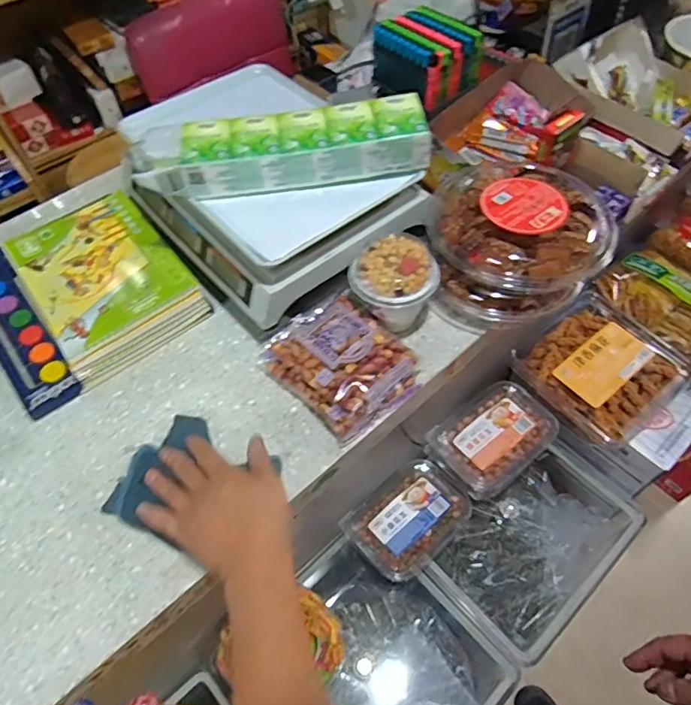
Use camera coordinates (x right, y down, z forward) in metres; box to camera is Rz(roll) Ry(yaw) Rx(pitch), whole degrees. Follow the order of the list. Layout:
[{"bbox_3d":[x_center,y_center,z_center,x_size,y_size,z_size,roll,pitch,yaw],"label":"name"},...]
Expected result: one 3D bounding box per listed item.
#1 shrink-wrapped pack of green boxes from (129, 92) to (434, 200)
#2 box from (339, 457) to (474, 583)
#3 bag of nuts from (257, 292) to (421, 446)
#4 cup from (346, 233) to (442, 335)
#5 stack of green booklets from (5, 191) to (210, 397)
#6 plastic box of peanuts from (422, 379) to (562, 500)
[{"bbox_3d":[-0.067,-0.226,0.589,0.307,0.053,0.077,-7,56,-3],"label":"shrink-wrapped pack of green boxes"},{"bbox_3d":[0.090,0.241,0.766,0.166,0.065,0.116,-36,62,-21],"label":"box"},{"bbox_3d":[-0.007,0.010,0.577,0.115,0.050,0.147,-40,63,-23],"label":"bag of nuts"},{"bbox_3d":[0.055,-0.068,0.607,0.088,0.101,0.082,13,57,10],"label":"cup"},{"bbox_3d":[-0.300,-0.095,0.660,0.167,0.040,0.250,-34,61,-19],"label":"stack of green booklets"},{"bbox_3d":[0.214,0.124,0.782,0.170,0.055,0.124,-35,61,-20],"label":"plastic box of peanuts"}]

